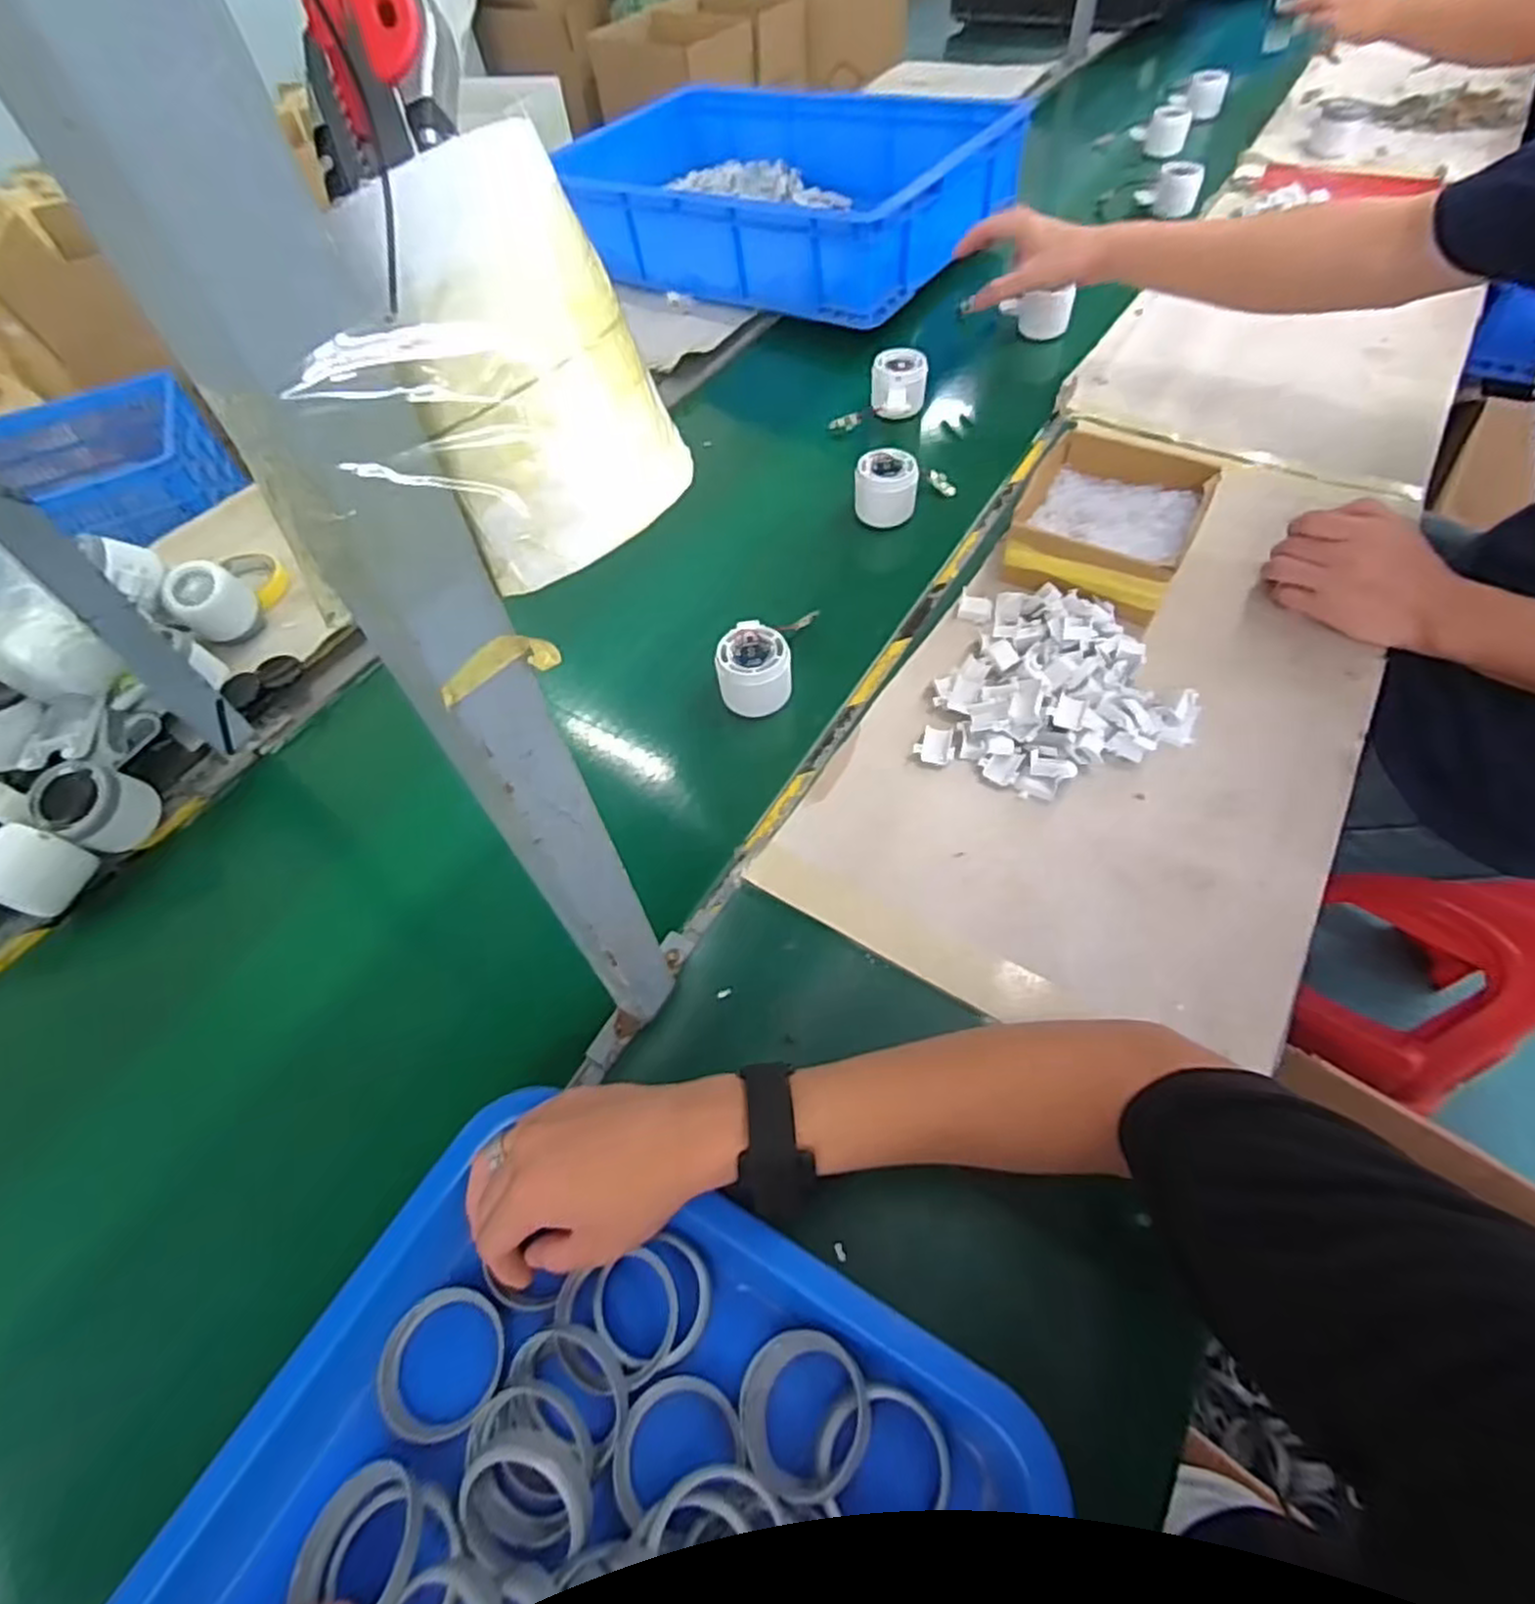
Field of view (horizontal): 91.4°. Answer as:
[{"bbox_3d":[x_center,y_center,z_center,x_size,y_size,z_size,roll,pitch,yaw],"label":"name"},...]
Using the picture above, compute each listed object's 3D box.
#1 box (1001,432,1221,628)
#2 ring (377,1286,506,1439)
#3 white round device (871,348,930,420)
[{"bbox_3d":[0.299,-0.249,0.667,0.146,0.048,0.184,24,61,21],"label":"box"},{"bbox_3d":[-0.158,0.270,0.361,0.058,0.011,0.058,-3,55,4],"label":"ring"},{"bbox_3d":[0.145,-0.463,0.831,0.063,0.044,0.062,1,55,6],"label":"white round device"}]

